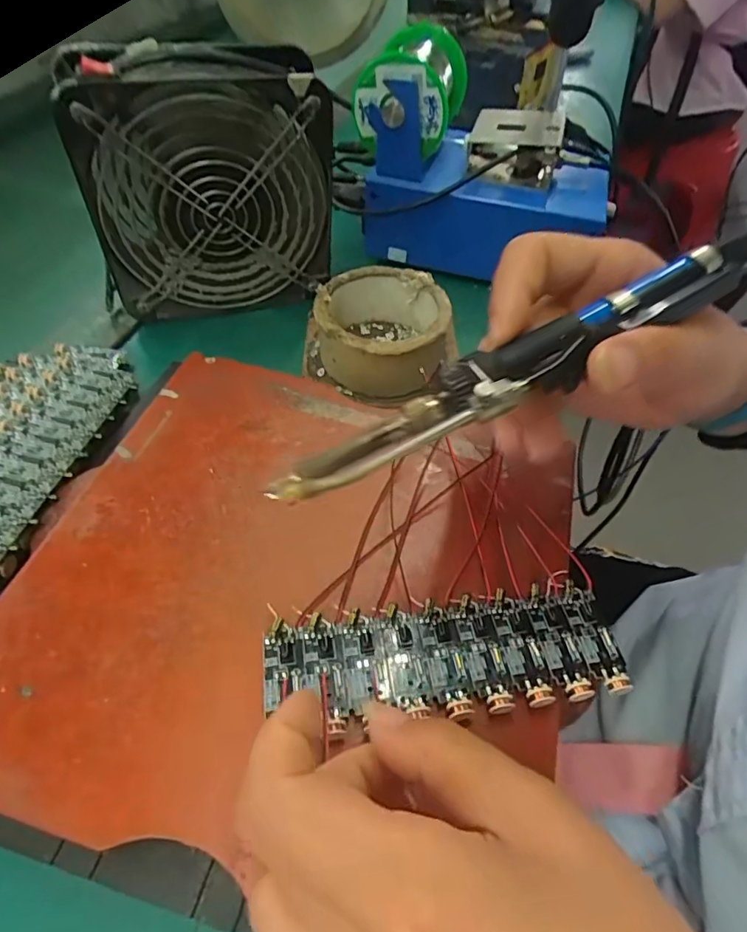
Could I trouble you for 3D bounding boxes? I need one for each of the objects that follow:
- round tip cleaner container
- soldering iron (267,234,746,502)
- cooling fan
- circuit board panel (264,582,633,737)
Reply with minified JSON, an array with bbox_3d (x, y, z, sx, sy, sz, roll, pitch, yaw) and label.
[{"bbox_3d":[0.001,-0.088,0.357,0.091,0.050,0.088,0,51,0],"label":"round tip cleaner container"},{"bbox_3d":[0.058,-0.037,0.184,0.202,0.016,0.026,-28,63,-8],"label":"soldering iron"},{"bbox_3d":[-0.105,-0.180,0.350,0.153,0.148,0.061,-7,53,-10],"label":"cooling fan"},{"bbox_3d":[0.028,0.074,0.211,0.139,0.010,0.047,-3,58,-5],"label":"circuit board panel"}]

